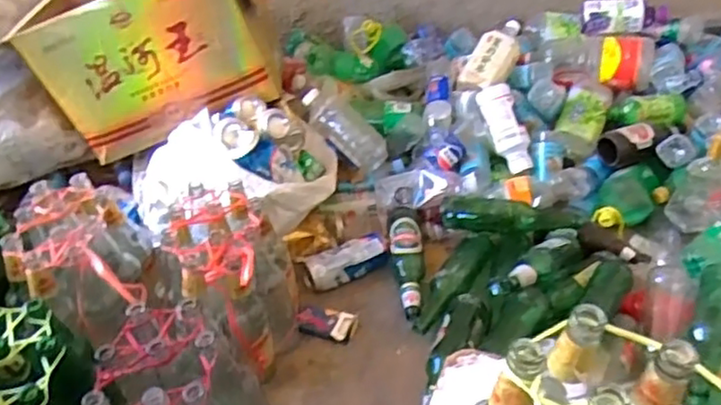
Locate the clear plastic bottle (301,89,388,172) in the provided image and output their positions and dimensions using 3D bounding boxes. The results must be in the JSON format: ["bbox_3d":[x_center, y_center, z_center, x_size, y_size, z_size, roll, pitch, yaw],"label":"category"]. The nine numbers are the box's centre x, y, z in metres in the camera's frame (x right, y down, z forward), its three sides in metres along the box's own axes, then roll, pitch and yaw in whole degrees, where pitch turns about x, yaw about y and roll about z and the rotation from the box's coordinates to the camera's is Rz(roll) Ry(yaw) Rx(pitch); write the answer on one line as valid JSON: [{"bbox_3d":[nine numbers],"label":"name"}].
[{"bbox_3d":[-0.033,-0.151,1.384,0.207,0.063,0.069,41,39,-13],"label":"clear plastic bottle"}]

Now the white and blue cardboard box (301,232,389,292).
[{"bbox_3d":[-0.026,0.109,1.272,0.167,0.056,0.065,-20,42,-24],"label":"white and blue cardboard box"}]

